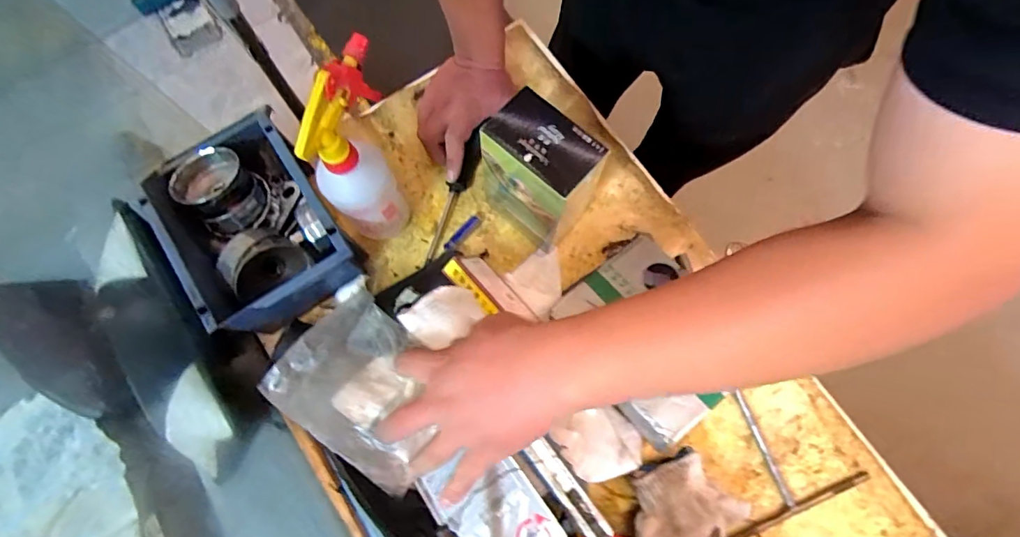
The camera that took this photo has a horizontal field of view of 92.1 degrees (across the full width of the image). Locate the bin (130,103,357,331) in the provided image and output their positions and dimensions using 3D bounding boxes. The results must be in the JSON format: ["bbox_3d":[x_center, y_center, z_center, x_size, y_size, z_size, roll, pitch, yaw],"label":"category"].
[{"bbox_3d":[-0.279,-0.046,0.543,0.157,0.104,0.242,-33,78,-7],"label":"bin"}]

